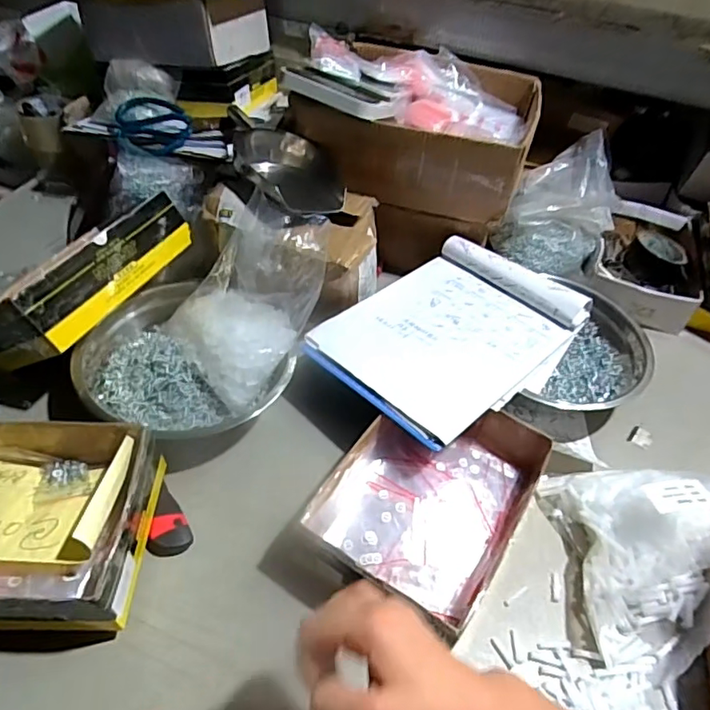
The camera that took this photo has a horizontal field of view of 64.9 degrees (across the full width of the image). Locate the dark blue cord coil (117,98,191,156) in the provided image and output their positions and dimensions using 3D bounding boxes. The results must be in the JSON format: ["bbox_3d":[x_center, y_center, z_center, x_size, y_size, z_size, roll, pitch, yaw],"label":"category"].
[{"bbox_3d":[-0.304,-0.348,0.848,0.103,0.038,0.111,-26,55,-27],"label":"dark blue cord coil"}]

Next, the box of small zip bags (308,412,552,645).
[{"bbox_3d":[0.086,0.146,0.599,0.181,0.067,0.259,31,51,21],"label":"box of small zip bags"}]

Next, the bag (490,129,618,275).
[{"bbox_3d":[0.331,-0.244,0.905,0.168,0.139,0.200,21,49,12],"label":"bag"}]

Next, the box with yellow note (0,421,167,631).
[{"bbox_3d":[-0.324,0.150,0.522,0.248,0.086,0.196,3,47,-3],"label":"box with yellow note"}]

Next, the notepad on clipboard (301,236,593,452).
[{"bbox_3d":[0.120,-0.035,0.700,0.320,0.039,0.232,-33,58,-31],"label":"notepad on clipboard"}]

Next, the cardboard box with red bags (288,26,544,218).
[{"bbox_3d":[0.092,-0.355,0.835,0.337,0.142,0.264,15,47,7],"label":"cardboard box with red bags"}]

